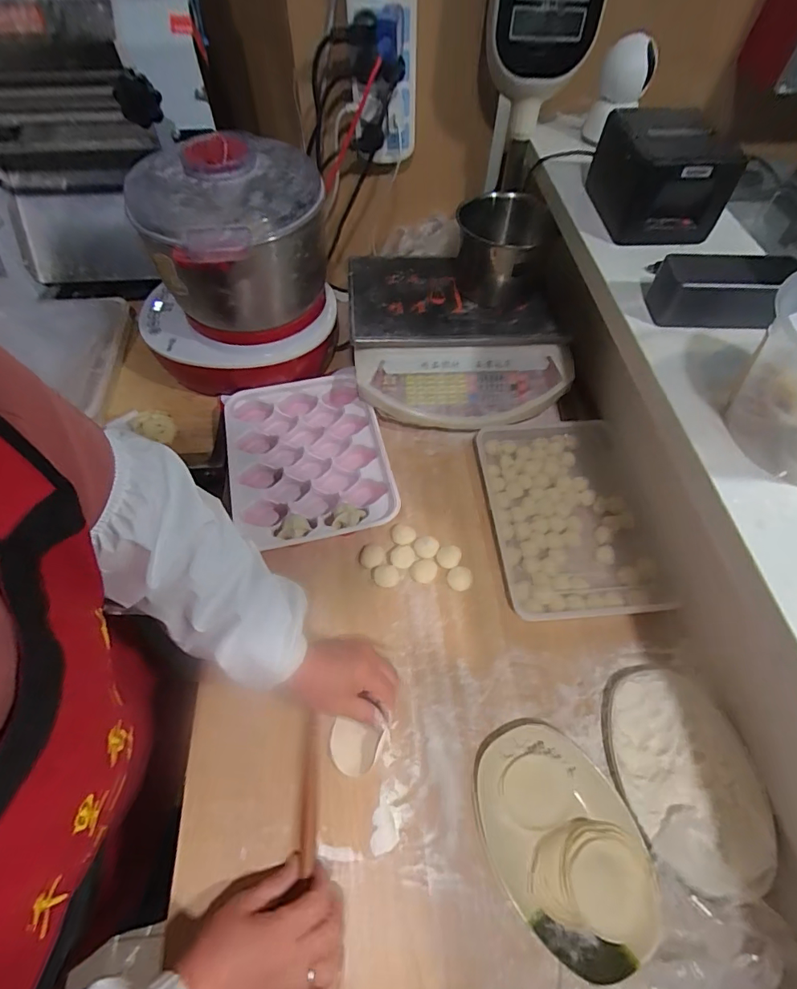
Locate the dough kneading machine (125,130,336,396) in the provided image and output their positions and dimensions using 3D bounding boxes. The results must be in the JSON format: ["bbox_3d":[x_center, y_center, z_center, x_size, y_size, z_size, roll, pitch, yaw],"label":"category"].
[{"bbox_3d":[-0.238,-0.305,0.668,0.268,0.293,0.243,-36,65,-21],"label":"dough kneading machine"}]

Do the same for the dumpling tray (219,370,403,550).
[{"bbox_3d":[-0.133,-0.054,0.676,0.223,0.038,0.278,-11,60,-7],"label":"dumpling tray"}]

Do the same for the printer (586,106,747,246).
[{"bbox_3d":[0.305,-0.385,0.546,0.116,0.094,0.148,0,58,-1],"label":"printer"}]

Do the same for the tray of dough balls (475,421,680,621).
[{"bbox_3d":[0.228,0.026,0.634,0.199,0.034,0.288,-3,59,-3],"label":"tray of dough balls"}]

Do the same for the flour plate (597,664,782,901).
[{"bbox_3d":[0.287,0.279,0.466,0.131,0.046,0.195,-16,61,-10],"label":"flour plate"}]

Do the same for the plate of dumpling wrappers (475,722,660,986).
[{"bbox_3d":[0.157,0.327,0.442,0.132,0.031,0.192,-24,62,-14],"label":"plate of dumpling wrappers"}]

